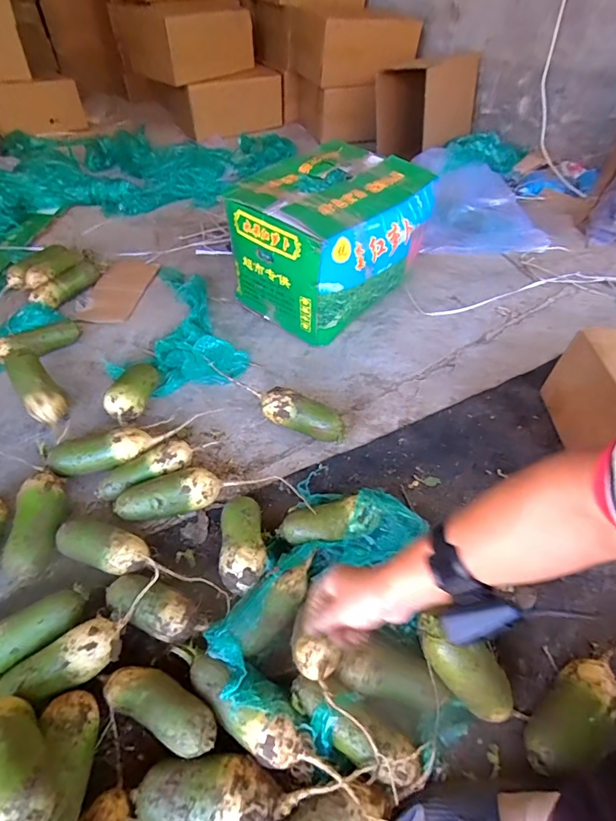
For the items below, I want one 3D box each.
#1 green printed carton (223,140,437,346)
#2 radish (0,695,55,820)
[{"bbox_3d":[0.060,-0.412,1.070,0.345,0.302,0.402,34,59,22],"label":"green printed carton"},{"bbox_3d":[-0.313,0.362,0.442,0.158,0.048,0.060,16,49,43],"label":"radish"}]

